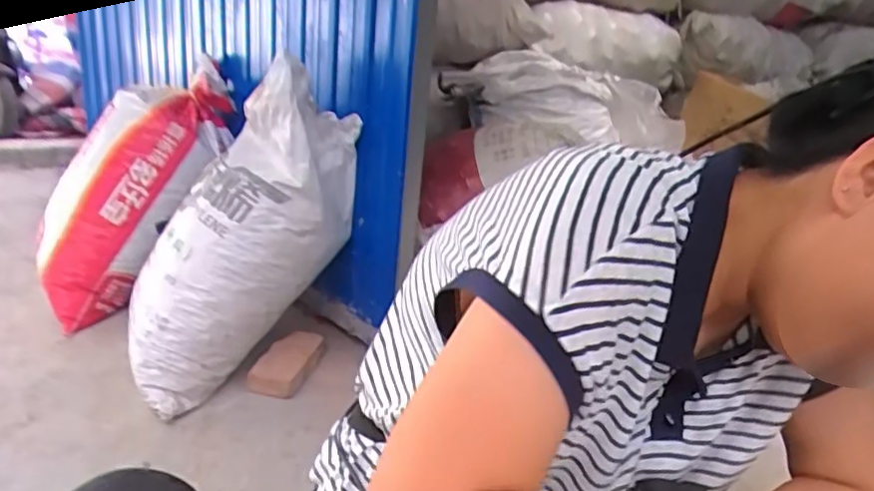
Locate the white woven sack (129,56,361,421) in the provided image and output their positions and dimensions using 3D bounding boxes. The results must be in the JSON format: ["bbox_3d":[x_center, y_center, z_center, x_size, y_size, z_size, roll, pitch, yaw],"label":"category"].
[{"bbox_3d":[-0.422,-0.003,1.420,0.329,0.771,0.250,28,4,-42],"label":"white woven sack"}]

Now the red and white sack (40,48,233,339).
[{"bbox_3d":[-0.822,-0.166,1.660,0.269,0.760,0.331,33,2,-39],"label":"red and white sack"}]

